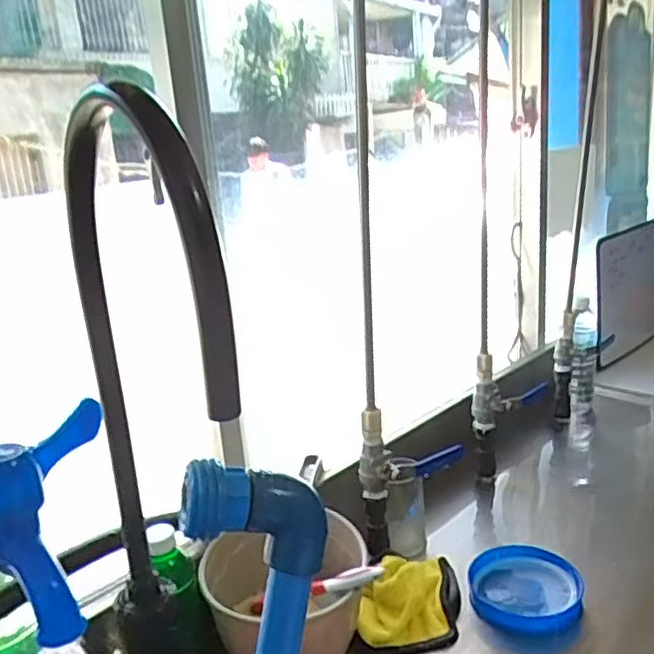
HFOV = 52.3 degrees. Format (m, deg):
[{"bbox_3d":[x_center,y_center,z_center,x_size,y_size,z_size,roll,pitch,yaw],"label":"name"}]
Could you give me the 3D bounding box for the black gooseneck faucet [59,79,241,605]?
[{"bbox_3d":[-0.122,0.041,0.452,0.023,0.377,0.221,-16,19,-35],"label":"black gooseneck faucet"}]

